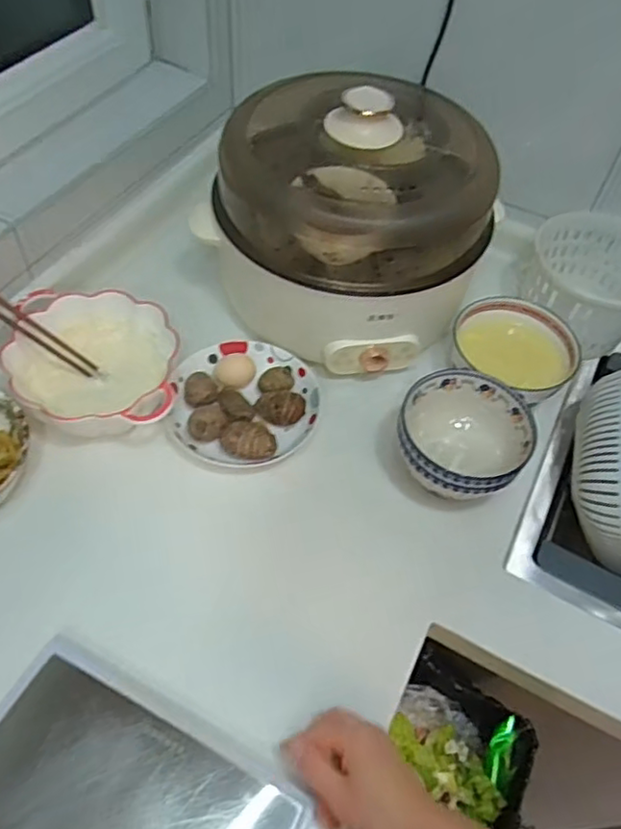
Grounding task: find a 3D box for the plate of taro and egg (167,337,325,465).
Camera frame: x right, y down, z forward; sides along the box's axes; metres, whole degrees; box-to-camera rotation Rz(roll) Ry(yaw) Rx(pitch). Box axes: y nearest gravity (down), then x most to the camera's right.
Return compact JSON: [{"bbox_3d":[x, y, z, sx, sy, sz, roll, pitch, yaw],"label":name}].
[{"bbox_3d":[-0.078,-0.020,0.752,0.173,0.042,0.170,2,54,-3],"label":"plate of taro and egg"}]

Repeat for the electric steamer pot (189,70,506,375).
[{"bbox_3d":[0.061,-0.249,0.768,0.292,0.242,0.299,2,54,-3],"label":"electric steamer pot"}]

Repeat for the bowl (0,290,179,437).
[{"bbox_3d":[-0.249,-0.053,0.728,0.184,0.073,0.207,-16,57,-16],"label":"bowl"}]

